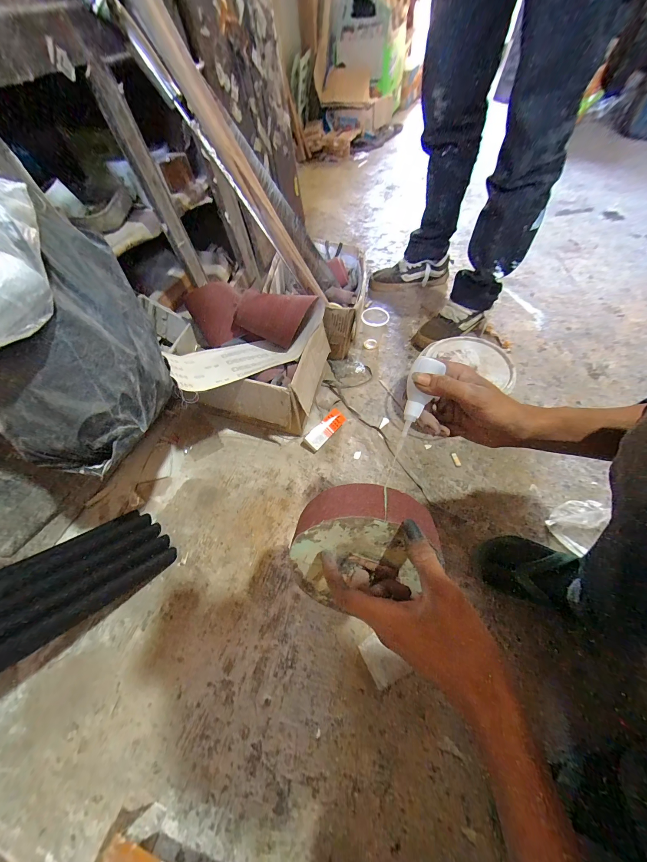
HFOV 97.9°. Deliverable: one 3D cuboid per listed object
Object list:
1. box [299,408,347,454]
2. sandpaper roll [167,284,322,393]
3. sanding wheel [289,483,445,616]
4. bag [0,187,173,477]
[{"bbox_3d":[0.004,0.000,0.646,0.044,0.031,0.113,37,66,22],"label":"box"},{"bbox_3d":[-0.178,-0.208,0.575,0.297,0.107,0.233,-37,62,-18],"label":"sandpaper roll"},{"bbox_3d":[0.035,0.126,0.300,0.131,0.141,0.047,-4,26,12],"label":"sanding wheel"},{"bbox_3d":[-0.283,-0.089,0.339,0.105,0.177,0.230,0,57,4],"label":"bag"}]

